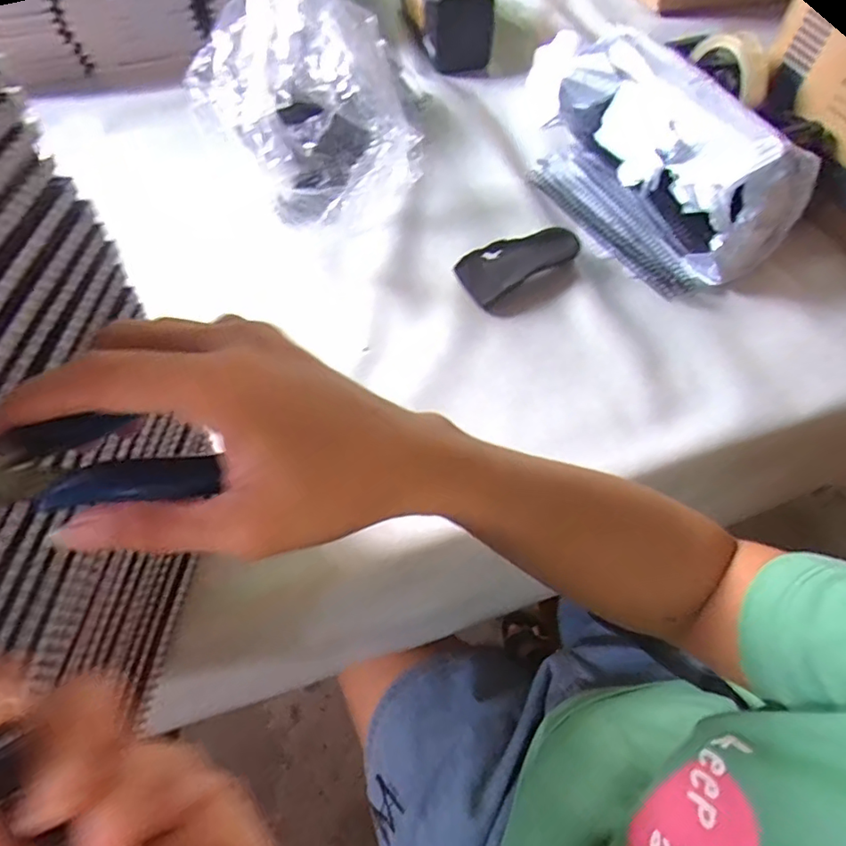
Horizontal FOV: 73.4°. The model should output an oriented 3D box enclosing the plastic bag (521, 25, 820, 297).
[{"bbox_3d":[0.219,-0.282,0.575,0.144,0.127,0.310,-24,62,-15],"label":"plastic bag"}]

